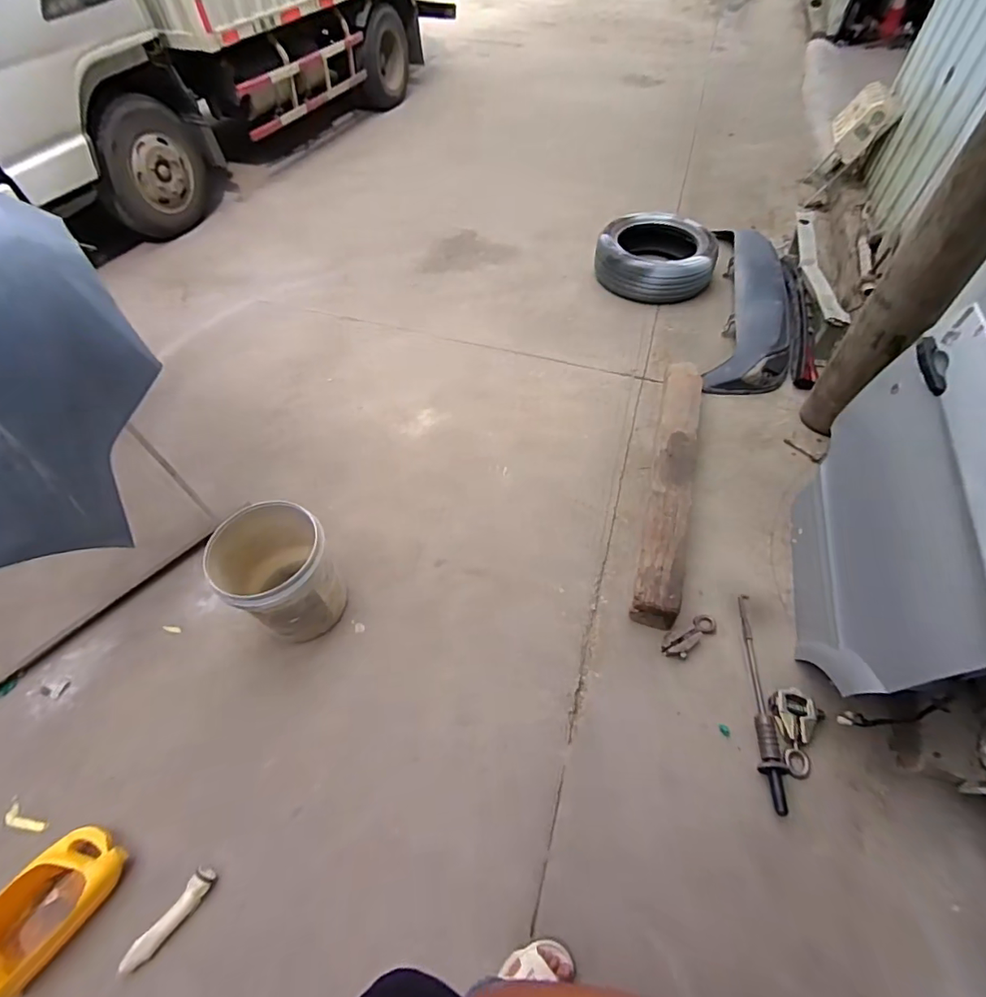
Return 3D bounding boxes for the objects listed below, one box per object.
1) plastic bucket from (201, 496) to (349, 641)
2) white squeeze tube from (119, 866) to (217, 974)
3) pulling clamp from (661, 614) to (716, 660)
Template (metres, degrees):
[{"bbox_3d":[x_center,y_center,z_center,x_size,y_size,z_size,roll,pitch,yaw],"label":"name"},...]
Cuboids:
[{"bbox_3d":[-0.609,0.224,1.433,0.306,0.316,0.286,-1,54,1],"label":"plastic bucket"},{"bbox_3d":[-0.723,0.945,1.095,0.050,0.048,0.205,28,59,20],"label":"white squeeze tube"},{"bbox_3d":[0.599,0.403,1.470,0.198,0.064,0.079,-32,61,-20],"label":"pulling clamp"}]

